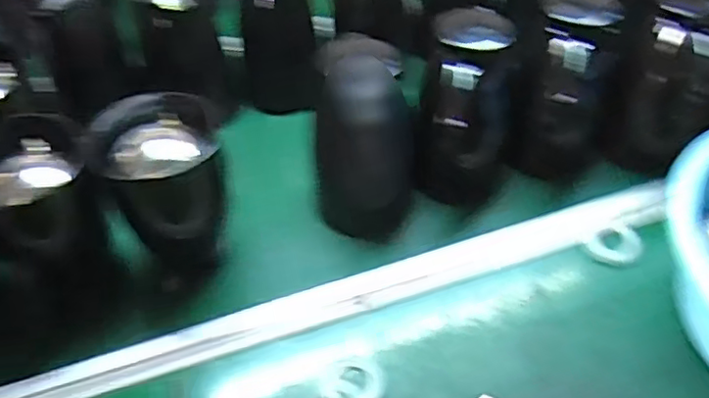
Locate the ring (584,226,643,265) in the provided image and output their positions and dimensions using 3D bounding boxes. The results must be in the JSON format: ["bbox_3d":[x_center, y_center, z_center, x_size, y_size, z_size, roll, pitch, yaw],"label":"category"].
[{"bbox_3d":[0.306,0.054,0.714,0.059,0.009,0.057,-1,46,1],"label":"ring"}]

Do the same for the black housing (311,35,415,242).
[{"bbox_3d":[0.009,-0.055,0.683,0.101,0.241,0.116,-9,46,-6],"label":"black housing"}]

